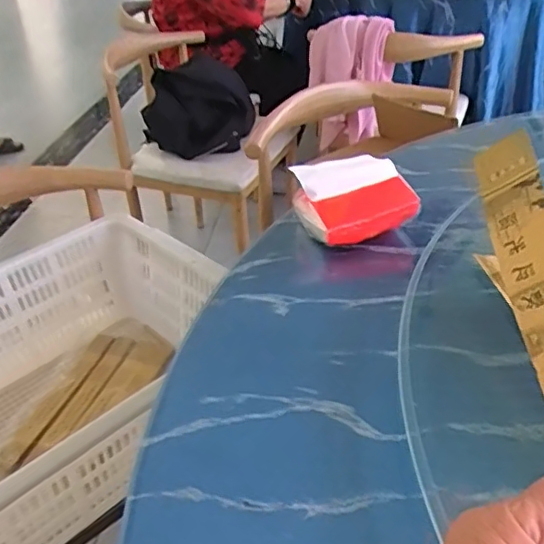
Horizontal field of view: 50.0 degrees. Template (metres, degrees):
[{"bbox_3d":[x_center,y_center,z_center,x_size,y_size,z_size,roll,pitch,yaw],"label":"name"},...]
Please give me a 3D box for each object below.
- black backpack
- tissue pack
[{"bbox_3d":[-0.206,-0.462,1.609,0.300,0.188,0.266,-5,35,-2],"label":"black backpack"},{"bbox_3d":[0.090,-0.080,0.635,0.116,0.057,0.080,-15,37,-16],"label":"tissue pack"}]

